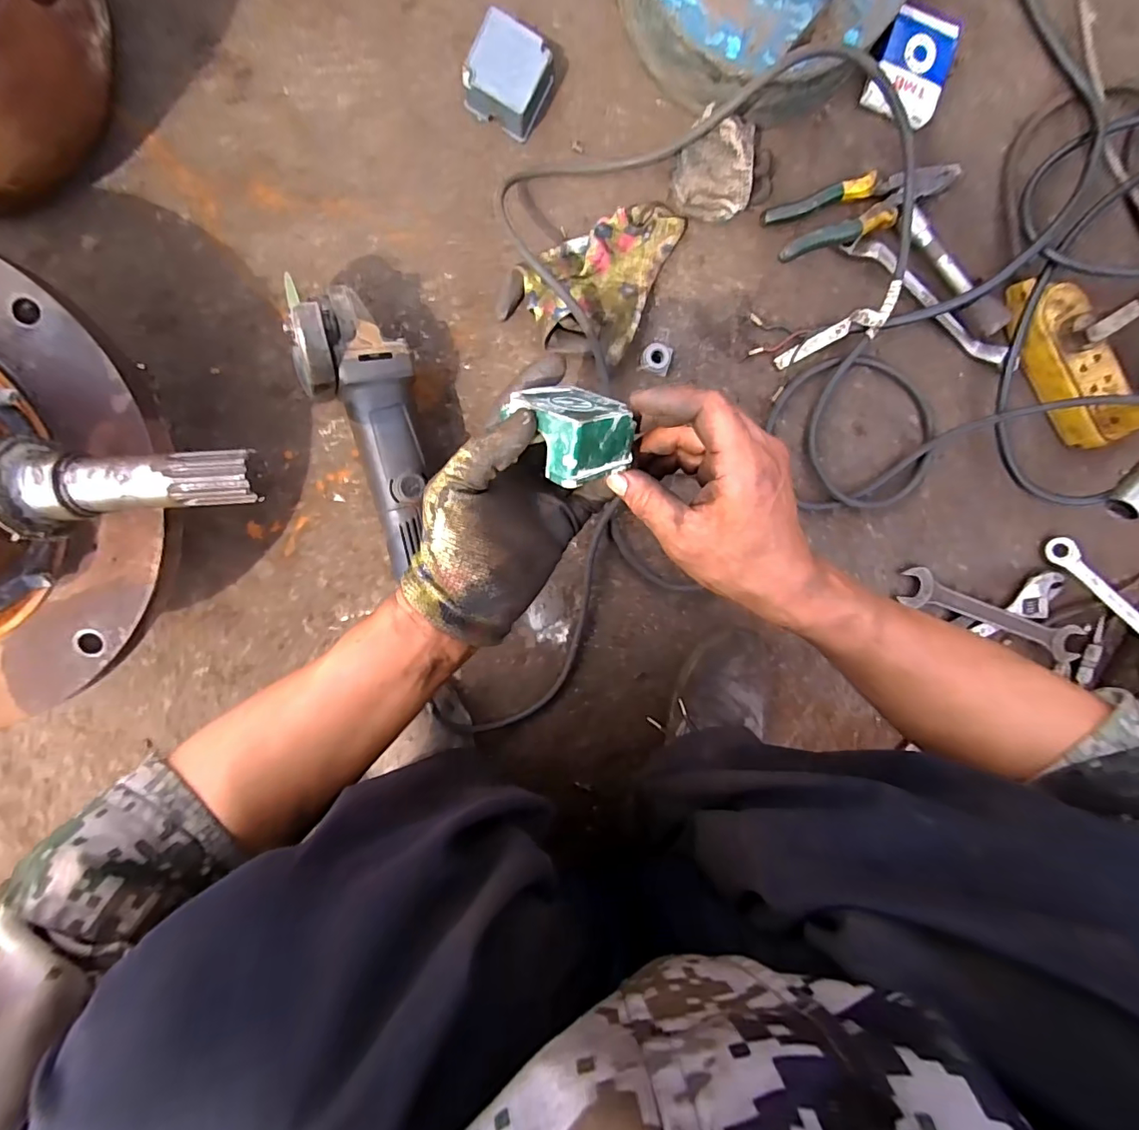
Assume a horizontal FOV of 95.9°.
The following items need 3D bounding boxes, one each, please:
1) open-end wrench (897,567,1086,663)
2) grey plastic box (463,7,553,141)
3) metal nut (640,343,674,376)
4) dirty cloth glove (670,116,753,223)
[{"bbox_3d":[0.457,0.055,0.556,0.205,0.010,0.039,21,104,0],"label":"open-end wrench"},{"bbox_3d":[-0.052,-0.422,0.446,0.062,0.038,0.060,26,96,-7],"label":"grey plastic box"},{"bbox_3d":[0.086,-0.202,0.503,0.030,0.016,0.026,12,97,-6],"label":"metal nut"},{"bbox_3d":[0.126,-0.344,0.460,0.064,0.061,0.058,-7,99,-3],"label":"dirty cloth glove"}]

